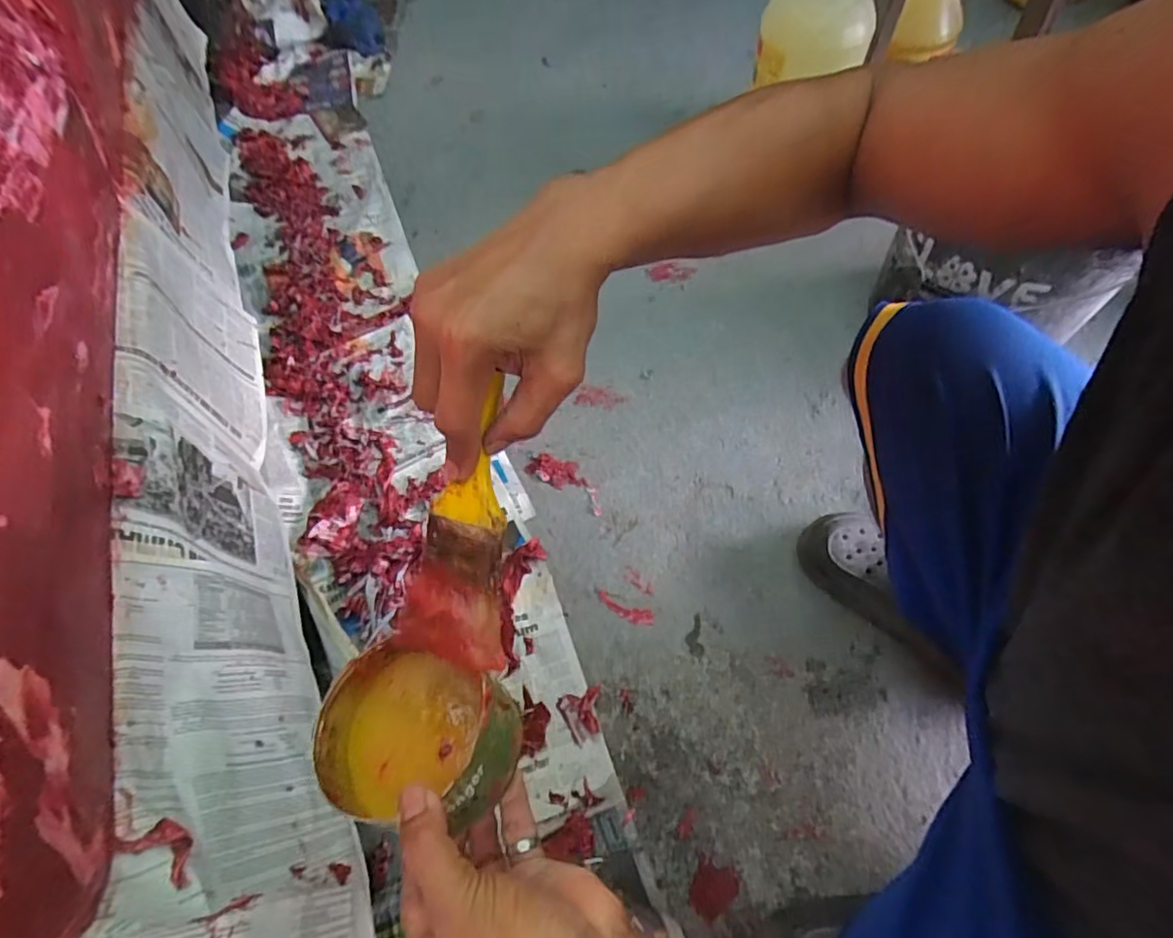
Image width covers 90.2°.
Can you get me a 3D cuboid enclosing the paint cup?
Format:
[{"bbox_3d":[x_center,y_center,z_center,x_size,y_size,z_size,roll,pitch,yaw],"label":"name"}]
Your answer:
[{"bbox_3d":[-0.097,0.150,0.330,0.106,0.047,0.087,15,62,12],"label":"paint cup"}]

